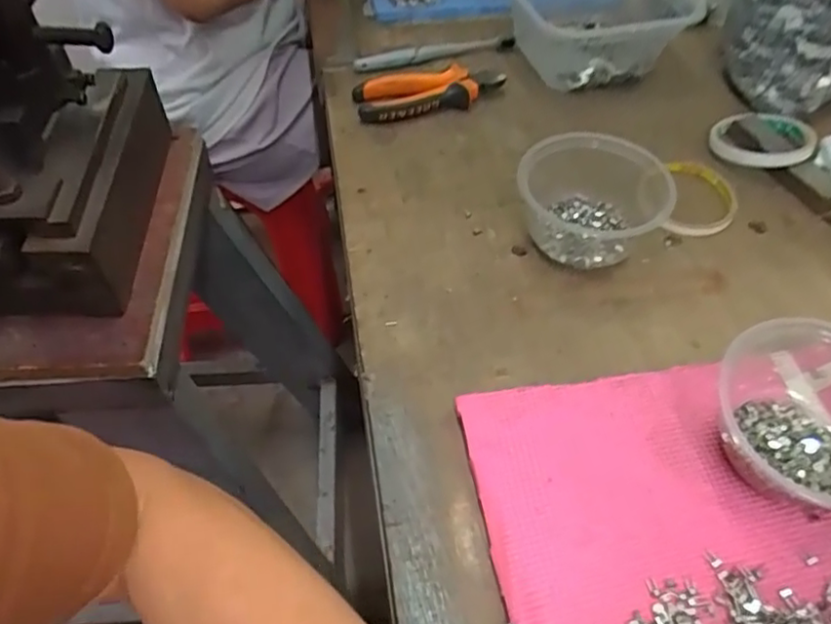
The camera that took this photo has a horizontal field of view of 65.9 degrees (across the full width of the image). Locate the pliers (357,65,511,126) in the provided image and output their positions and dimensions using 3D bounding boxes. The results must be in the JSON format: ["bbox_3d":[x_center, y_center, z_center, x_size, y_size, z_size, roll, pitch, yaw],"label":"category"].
[{"bbox_3d":[0.015,-0.221,0.640,0.149,0.027,0.059,-12,53,-10],"label":"pliers"}]

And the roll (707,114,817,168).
[{"bbox_3d":[0.322,-0.161,0.596,0.085,0.020,0.081,0,52,0],"label":"roll"}]

